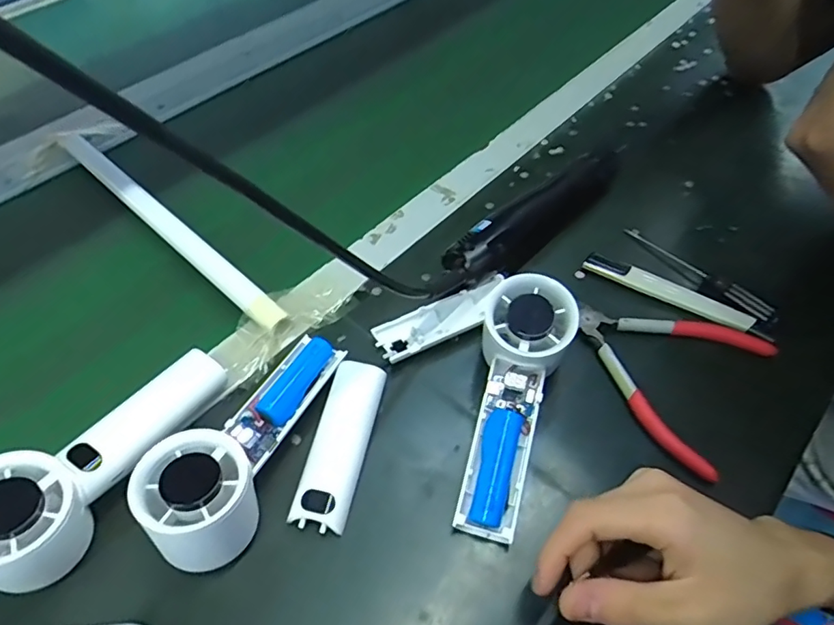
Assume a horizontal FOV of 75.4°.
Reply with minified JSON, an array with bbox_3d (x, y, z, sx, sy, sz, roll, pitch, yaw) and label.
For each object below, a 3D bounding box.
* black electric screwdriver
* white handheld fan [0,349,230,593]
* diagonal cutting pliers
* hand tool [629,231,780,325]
[{"bbox_3d":[0.108,-0.088,0.441,0.214,0.033,0.034,-37,59,-23],"label":"black electric screwdriver"},{"bbox_3d":[-0.184,0.078,0.312,0.057,0.058,0.159,20,56,17],"label":"white handheld fan"},{"bbox_3d":[0.168,0.033,0.373,0.118,0.024,0.119,32,60,24],"label":"diagonal cutting pliers"},{"bbox_3d":[0.221,-0.032,0.427,0.013,0.015,0.128,-30,51,-23],"label":"hand tool"}]

